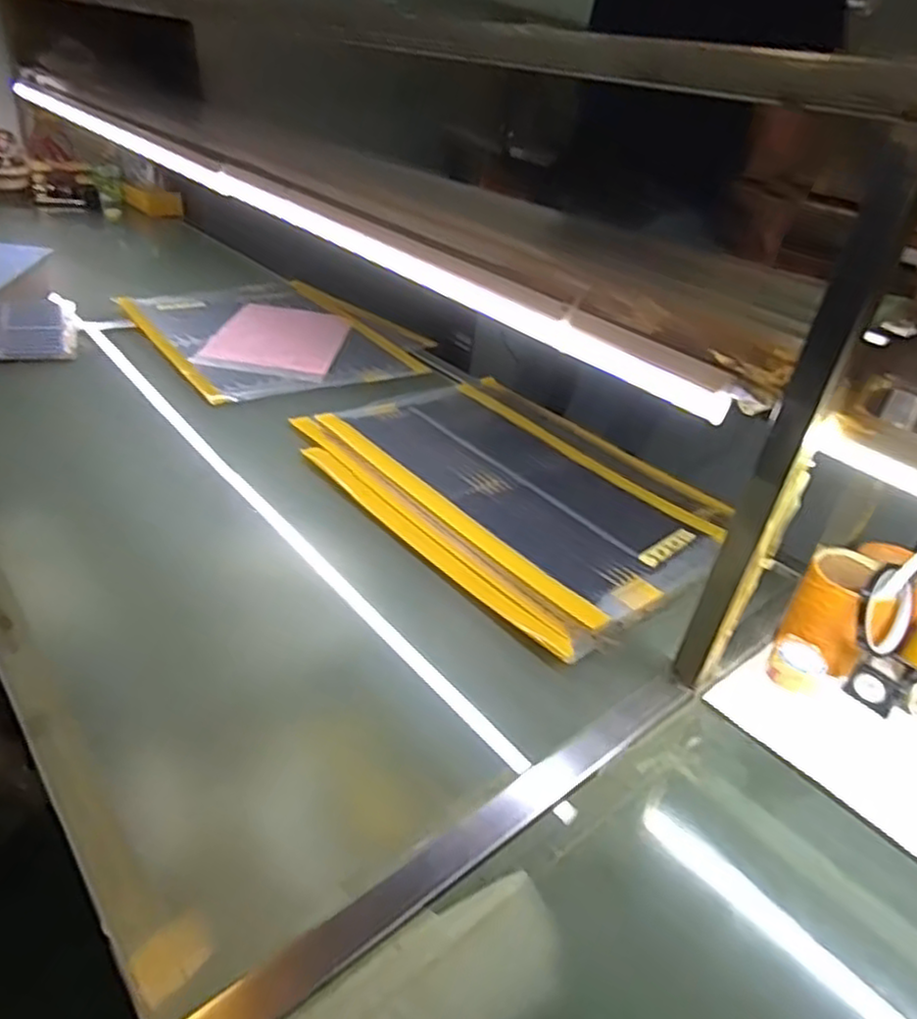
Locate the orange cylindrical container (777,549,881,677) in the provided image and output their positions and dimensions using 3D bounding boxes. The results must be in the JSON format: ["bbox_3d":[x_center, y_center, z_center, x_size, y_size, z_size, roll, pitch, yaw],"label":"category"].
[{"bbox_3d":[0.379,0.100,0.702,0.079,0.086,0.084,6,33,-4],"label":"orange cylindrical container"}]

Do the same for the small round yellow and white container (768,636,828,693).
[{"bbox_3d":[0.331,0.152,0.682,0.048,0.026,0.053,27,36,26],"label":"small round yellow and white container"}]

